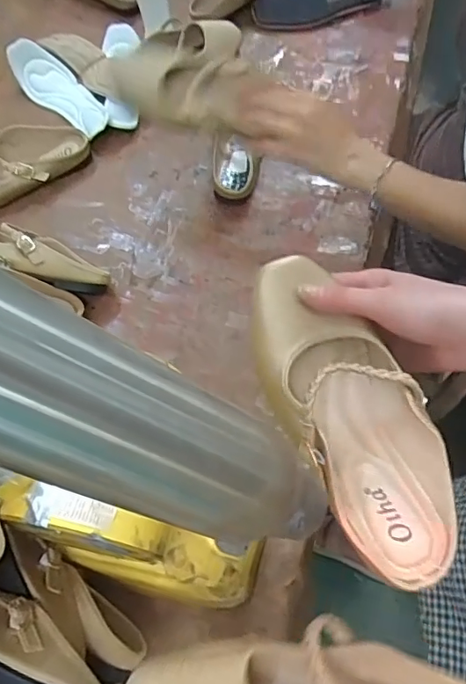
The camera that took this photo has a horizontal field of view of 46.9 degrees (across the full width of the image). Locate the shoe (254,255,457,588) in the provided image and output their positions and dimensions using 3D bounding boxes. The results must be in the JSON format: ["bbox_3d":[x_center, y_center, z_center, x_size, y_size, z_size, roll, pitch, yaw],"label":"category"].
[{"bbox_3d":[0.073,0.038,0.346,0.082,0.050,0.213,-22,69,-11],"label":"shoe"}]

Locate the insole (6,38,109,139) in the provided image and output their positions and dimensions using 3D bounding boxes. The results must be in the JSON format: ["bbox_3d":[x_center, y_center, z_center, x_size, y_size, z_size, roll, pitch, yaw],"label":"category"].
[{"bbox_3d":[-0.238,-0.352,0.747,0.072,0.041,0.182,-35,69,-16],"label":"insole"}]

